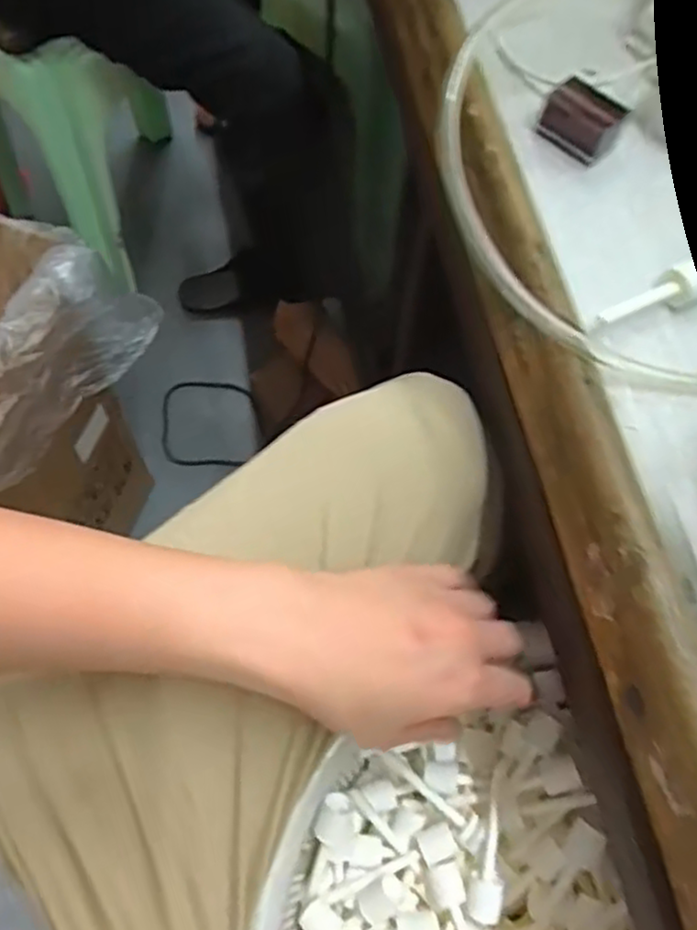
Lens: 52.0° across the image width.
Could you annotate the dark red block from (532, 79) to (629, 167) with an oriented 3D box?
[{"bbox_3d":[0.121,-0.179,0.371,0.037,0.027,0.018,37,69,14],"label":"dark red block"}]

